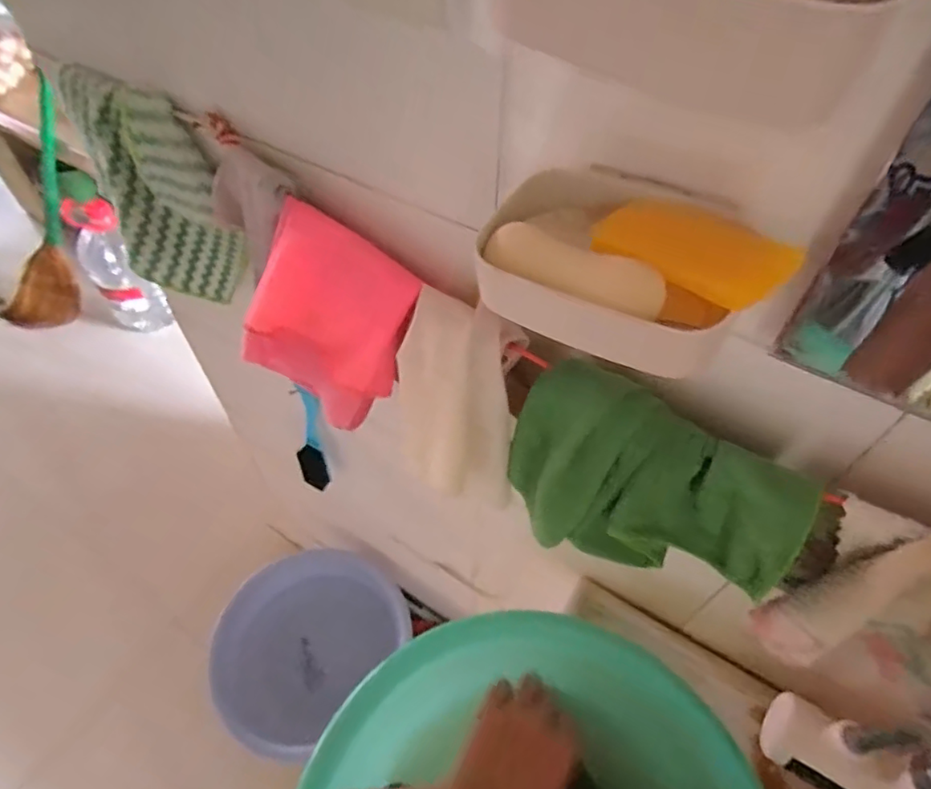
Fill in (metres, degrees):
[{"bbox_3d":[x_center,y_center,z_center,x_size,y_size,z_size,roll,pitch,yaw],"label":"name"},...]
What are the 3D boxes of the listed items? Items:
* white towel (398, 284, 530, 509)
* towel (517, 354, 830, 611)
[{"bbox_3d":[-0.005,0.007,0.421,0.085,0.130,0.088,6,52,5],"label":"white towel"},{"bbox_3d":[0.110,0.063,0.370,0.174,0.126,0.036,28,30,17],"label":"towel"}]

